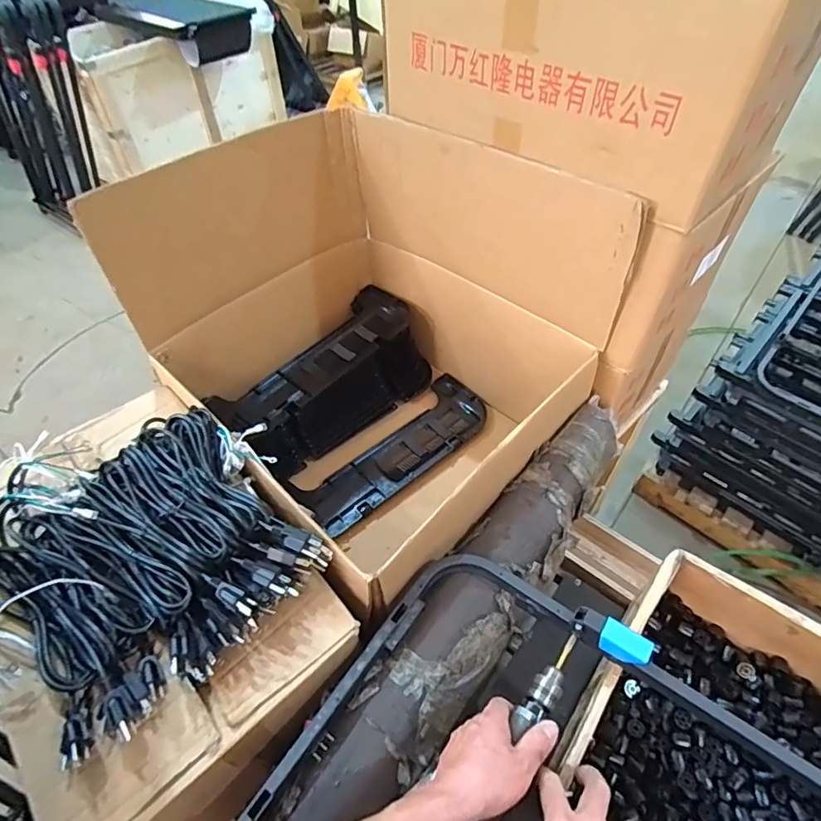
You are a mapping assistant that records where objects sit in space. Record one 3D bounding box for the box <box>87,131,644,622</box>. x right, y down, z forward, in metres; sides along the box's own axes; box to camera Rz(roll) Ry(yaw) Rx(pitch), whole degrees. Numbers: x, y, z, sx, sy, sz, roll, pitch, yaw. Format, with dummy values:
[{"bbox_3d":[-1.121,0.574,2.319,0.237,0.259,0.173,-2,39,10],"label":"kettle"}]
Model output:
[{"bbox_3d":[-0.054,-0.094,0.884,0.572,0.516,0.598,-36,57,-25],"label":"box"}]

